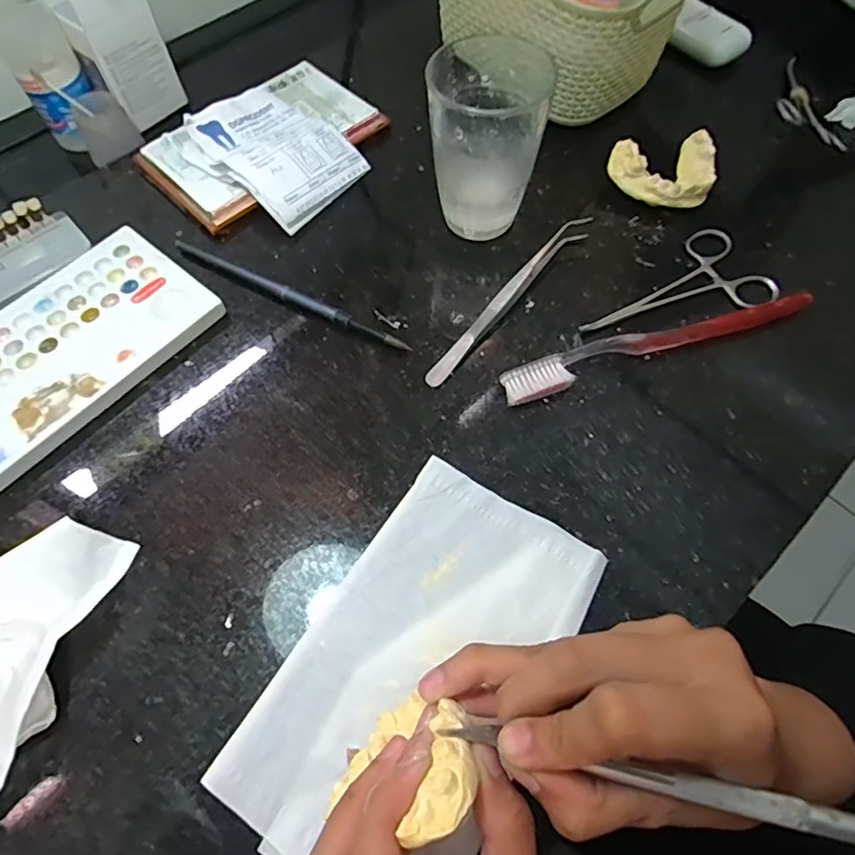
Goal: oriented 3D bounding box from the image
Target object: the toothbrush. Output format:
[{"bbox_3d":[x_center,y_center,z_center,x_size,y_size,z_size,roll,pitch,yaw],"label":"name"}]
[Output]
[{"bbox_3d":[0.128,-0.050,0.316,0.182,0.016,0.023,-17,66,-9],"label":"toothbrush"}]

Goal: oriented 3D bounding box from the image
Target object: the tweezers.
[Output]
[{"bbox_3d":[0.048,-0.079,0.332,0.013,0.015,0.146,38,69,16],"label":"tweezers"}]

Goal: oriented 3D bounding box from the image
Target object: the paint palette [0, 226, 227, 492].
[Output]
[{"bbox_3d":[-0.204,-0.047,0.319,0.096,0.009,0.152,39,70,16],"label":"paint palette"}]

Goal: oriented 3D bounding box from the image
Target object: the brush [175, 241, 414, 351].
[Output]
[{"bbox_3d":[-0.085,-0.081,0.337,0.166,0.007,0.008,28,67,12],"label":"brush"}]

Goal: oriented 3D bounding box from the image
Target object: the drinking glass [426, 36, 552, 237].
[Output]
[{"bbox_3d":[0.033,-0.165,0.331,0.064,0.094,0.070,7,64,2],"label":"drinking glass"}]

